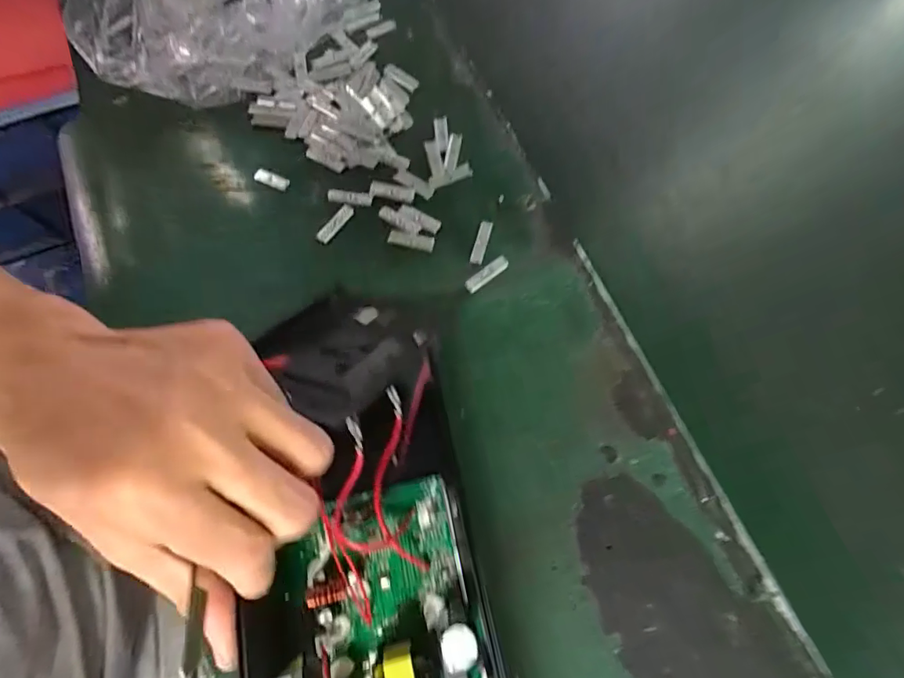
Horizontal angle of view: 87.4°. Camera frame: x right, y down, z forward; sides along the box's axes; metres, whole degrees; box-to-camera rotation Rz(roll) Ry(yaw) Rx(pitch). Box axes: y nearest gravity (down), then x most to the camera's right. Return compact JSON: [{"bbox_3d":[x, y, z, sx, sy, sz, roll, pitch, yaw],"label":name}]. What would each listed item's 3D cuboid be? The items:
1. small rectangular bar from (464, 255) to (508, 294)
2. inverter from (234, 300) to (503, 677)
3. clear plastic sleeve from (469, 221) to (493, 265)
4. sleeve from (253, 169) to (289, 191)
[{"bbox_3d":[0.022,-0.041,0.297,0.033,0.004,0.009,-37,75,-12],"label":"small rectangular bar"},{"bbox_3d":[-0.032,0.122,0.209,0.105,0.080,0.318,-9,64,-3],"label":"inverter"},{"bbox_3d":[0.019,-0.062,0.304,0.008,0.004,0.031,15,71,5],"label":"clear plastic sleeve"},{"bbox_3d":[-0.123,-0.109,0.324,0.024,0.005,0.009,20,72,7],"label":"sleeve"}]

